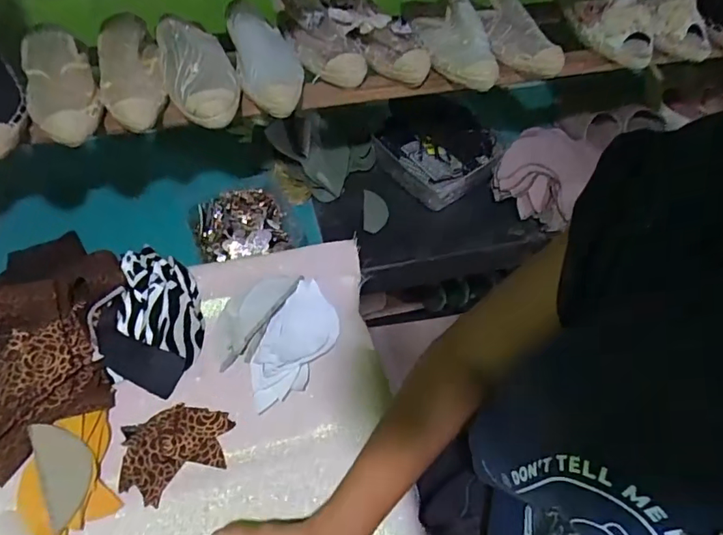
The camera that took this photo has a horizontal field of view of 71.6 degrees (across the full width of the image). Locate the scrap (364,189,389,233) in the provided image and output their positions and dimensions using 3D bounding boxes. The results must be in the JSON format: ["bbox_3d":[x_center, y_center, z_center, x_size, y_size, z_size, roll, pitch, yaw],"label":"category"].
[{"bbox_3d":[0.025,-0.095,0.848,0.042,0.008,0.075,2,74,-6],"label":"scrap"}]

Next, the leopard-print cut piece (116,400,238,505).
[{"bbox_3d":[-0.189,0.181,0.511,0.110,0.008,0.082,-24,66,-22],"label":"leopard-print cut piece"}]

